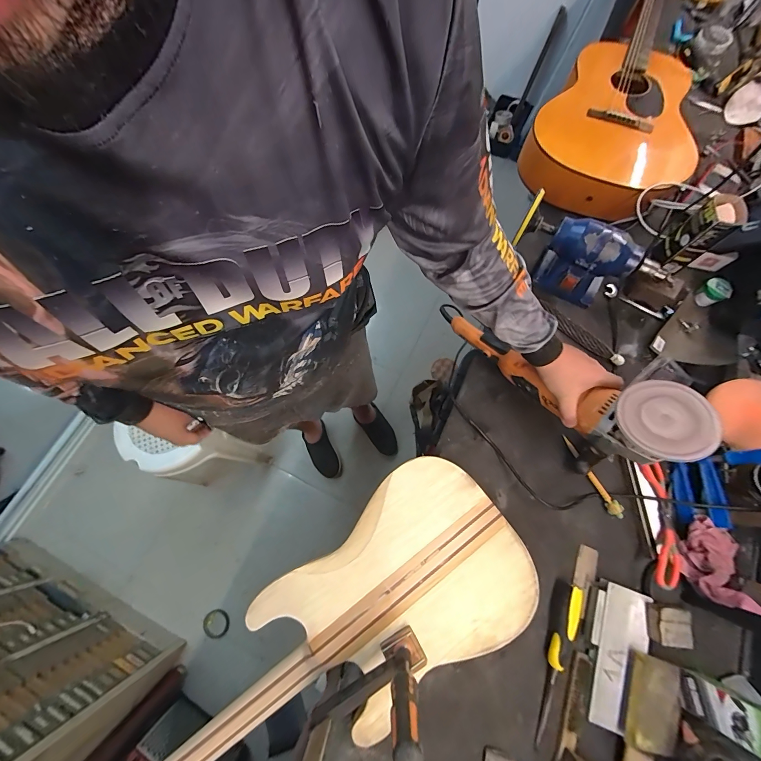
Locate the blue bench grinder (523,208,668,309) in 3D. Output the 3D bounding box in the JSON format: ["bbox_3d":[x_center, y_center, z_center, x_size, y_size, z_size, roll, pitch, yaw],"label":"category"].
[{"bbox_3d":[0.428,-0.252,0.698,0.273,0.138,0.099,38,77,12],"label":"blue bench grinder"}]

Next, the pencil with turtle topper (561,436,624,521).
[{"bbox_3d":[0.402,0.182,0.624,0.026,0.013,0.167,-31,74,-8],"label":"pencil with turtle topper"}]

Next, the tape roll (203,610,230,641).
[{"bbox_3d":[-0.617,0.918,1.229,0.103,0.014,0.089,14,73,6],"label":"tape roll"}]

